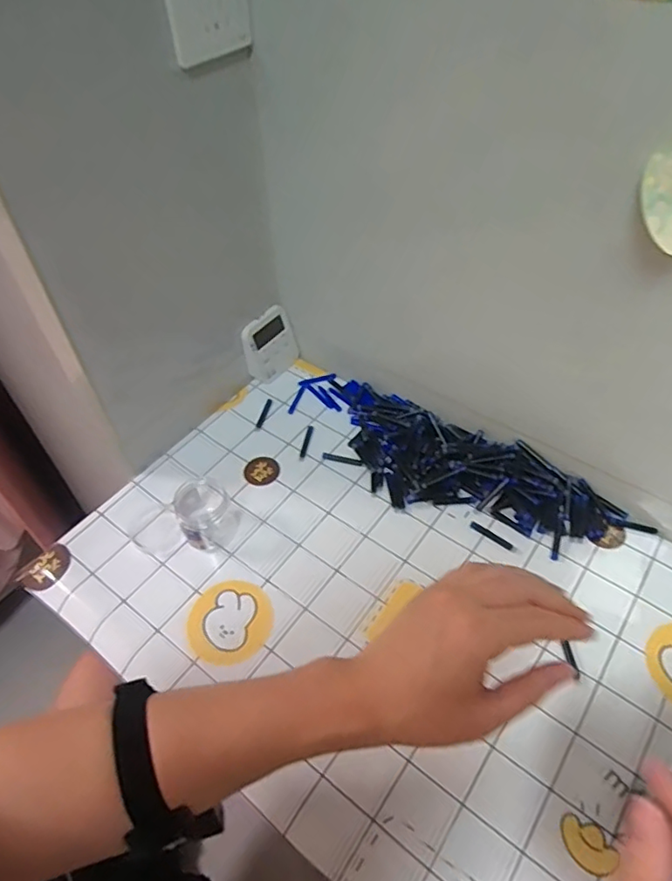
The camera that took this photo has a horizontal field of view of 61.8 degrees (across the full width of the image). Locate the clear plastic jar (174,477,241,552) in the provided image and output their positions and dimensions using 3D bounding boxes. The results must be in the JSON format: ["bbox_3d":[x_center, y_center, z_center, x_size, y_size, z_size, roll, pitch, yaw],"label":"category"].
[{"bbox_3d":[-0.130,0.071,0.565,0.057,0.046,0.067,-26,54,-20],"label":"clear plastic jar"}]

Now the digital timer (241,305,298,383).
[{"bbox_3d":[-0.084,-0.121,0.710,0.016,0.082,0.073,23,58,40],"label":"digital timer"}]

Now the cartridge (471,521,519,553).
[{"bbox_3d":[0.159,0.097,0.563,0.053,0.004,0.008,30,56,25],"label":"cartridge"}]

